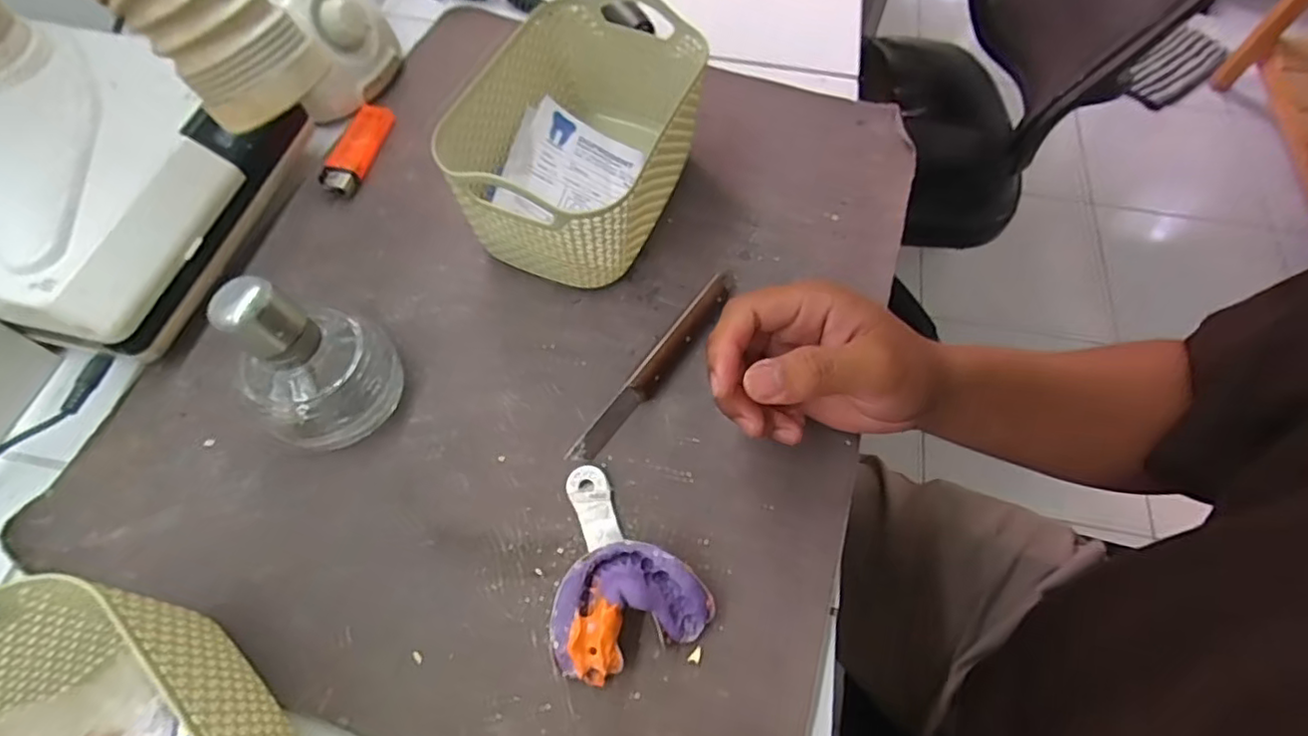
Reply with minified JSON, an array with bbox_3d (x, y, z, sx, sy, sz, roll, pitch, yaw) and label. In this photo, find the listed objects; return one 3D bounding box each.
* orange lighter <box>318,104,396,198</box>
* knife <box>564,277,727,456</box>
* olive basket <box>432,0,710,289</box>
[{"bbox_3d":[-0.208,-0.154,0.430,0.025,0.015,0.083,8,62,2],"label":"orange lighter"},{"bbox_3d":[0.003,-0.003,0.350,0.014,0.019,0.143,34,66,15],"label":"knife"},{"bbox_3d":[-0.045,-0.137,0.382,0.115,0.086,0.169,22,64,9],"label":"olive basket"}]

